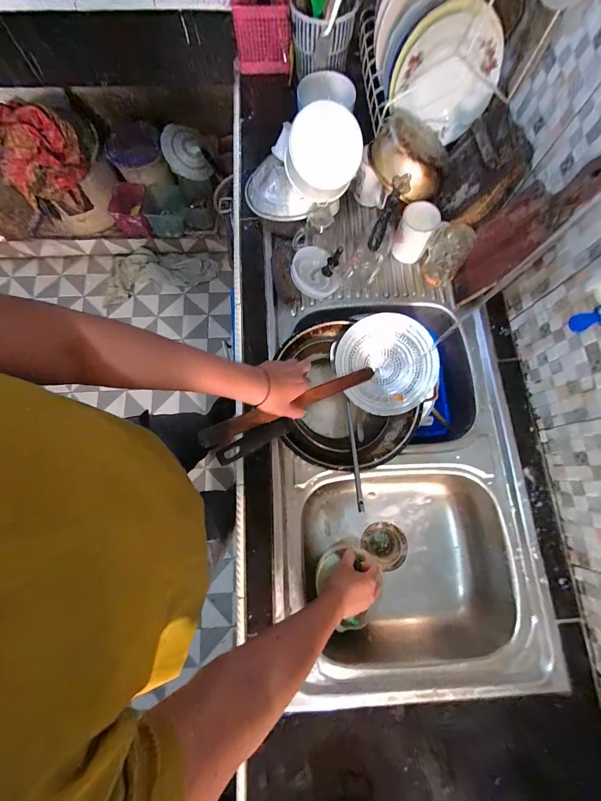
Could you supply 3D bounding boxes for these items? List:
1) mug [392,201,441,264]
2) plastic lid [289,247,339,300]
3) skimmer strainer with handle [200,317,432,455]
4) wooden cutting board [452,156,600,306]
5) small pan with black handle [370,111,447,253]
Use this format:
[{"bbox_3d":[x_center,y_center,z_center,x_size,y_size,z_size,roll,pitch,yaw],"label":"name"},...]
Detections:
[{"bbox_3d":[0.255,-0.375,0.697,0.072,0.102,0.078,0,76,-1],"label":"mug"},{"bbox_3d":[0.030,-0.286,0.702,0.102,0.052,0.103,0,76,-1],"label":"plastic lid"},{"bbox_3d":[0.051,-0.023,0.605,0.456,0.099,0.195,-22,78,-17],"label":"skimmer strainer with handle"},{"bbox_3d":[0.412,-0.314,0.596,0.013,0.302,0.136,3,78,-18],"label":"wooden cutting board"},{"bbox_3d":[0.202,-0.452,0.640,0.165,0.086,0.284,24,77,4],"label":"small pan with black handle"}]

